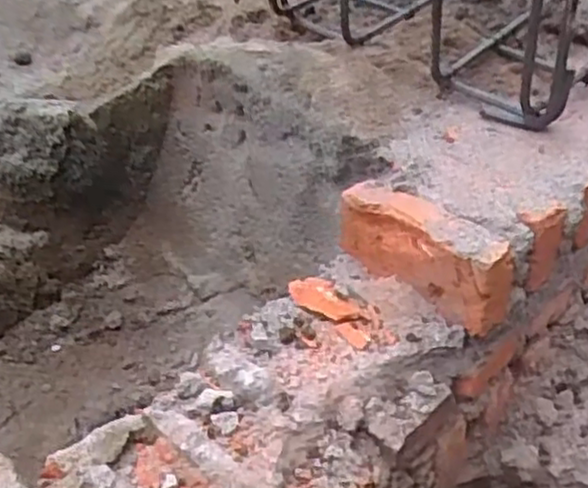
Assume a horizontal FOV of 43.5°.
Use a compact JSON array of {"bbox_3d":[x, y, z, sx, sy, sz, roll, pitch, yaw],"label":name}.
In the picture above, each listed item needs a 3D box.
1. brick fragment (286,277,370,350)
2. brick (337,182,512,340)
[{"bbox_3d":[0.033,0.055,0.639,0.030,0.018,0.096,-26,40,-28],"label":"brick fragment"},{"bbox_3d":[0.108,0.007,0.623,0.149,0.073,0.044,27,46,37],"label":"brick"}]

